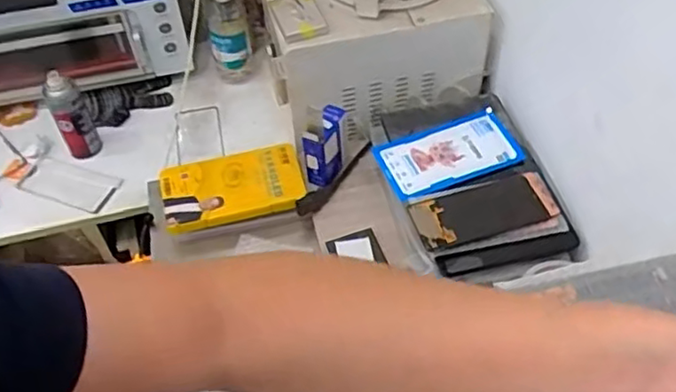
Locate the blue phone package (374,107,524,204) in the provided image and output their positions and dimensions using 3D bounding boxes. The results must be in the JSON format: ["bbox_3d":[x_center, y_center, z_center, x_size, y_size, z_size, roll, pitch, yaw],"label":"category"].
[{"bbox_3d":[0.149,-0.056,0.859,0.187,0.016,0.104,-20,52,-14],"label":"blue phone package"}]

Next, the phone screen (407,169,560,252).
[{"bbox_3d":[0.179,0.017,0.794,0.178,0.009,0.078,-15,51,-11],"label":"phone screen"}]

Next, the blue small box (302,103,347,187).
[{"bbox_3d":[-0.017,-0.071,0.894,0.040,0.111,0.076,14,52,13],"label":"blue small box"}]

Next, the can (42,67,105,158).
[{"bbox_3d":[-0.413,-0.119,1.011,0.054,0.150,0.050,-26,54,-19],"label":"can"}]

